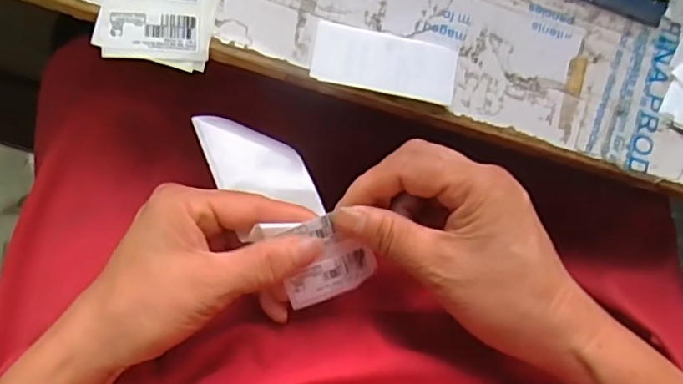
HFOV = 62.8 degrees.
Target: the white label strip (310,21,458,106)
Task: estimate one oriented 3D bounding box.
[{"bbox_3d":[0.024,-0.070,0.304,0.078,0.005,0.031,9,89,-8],"label":"white label strip"}]

